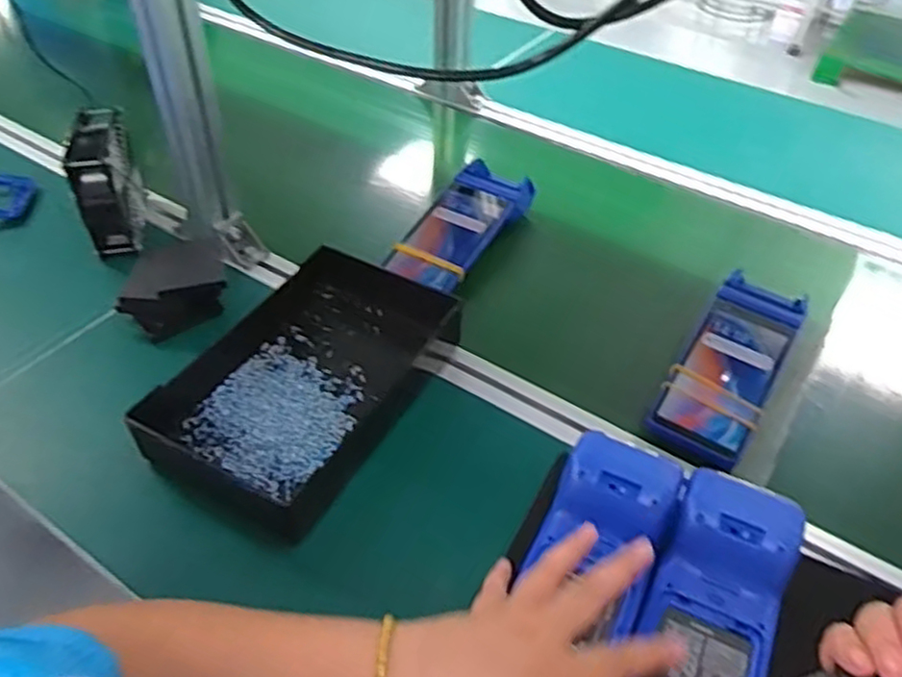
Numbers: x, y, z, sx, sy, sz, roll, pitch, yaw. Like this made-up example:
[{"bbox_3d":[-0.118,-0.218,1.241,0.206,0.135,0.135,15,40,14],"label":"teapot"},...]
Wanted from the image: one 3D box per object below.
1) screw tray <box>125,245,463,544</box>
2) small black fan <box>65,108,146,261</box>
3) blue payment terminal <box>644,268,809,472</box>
[{"bbox_3d":[-0.115,0.026,0.639,0.163,0.049,0.286,22,49,20],"label":"screw tray"},{"bbox_3d":[-0.361,-0.172,0.775,0.047,0.114,0.124,-10,46,-11],"label":"small black fan"},{"bbox_3d":[0.256,0.020,0.665,0.081,0.036,0.211,26,50,23],"label":"blue payment terminal"}]

